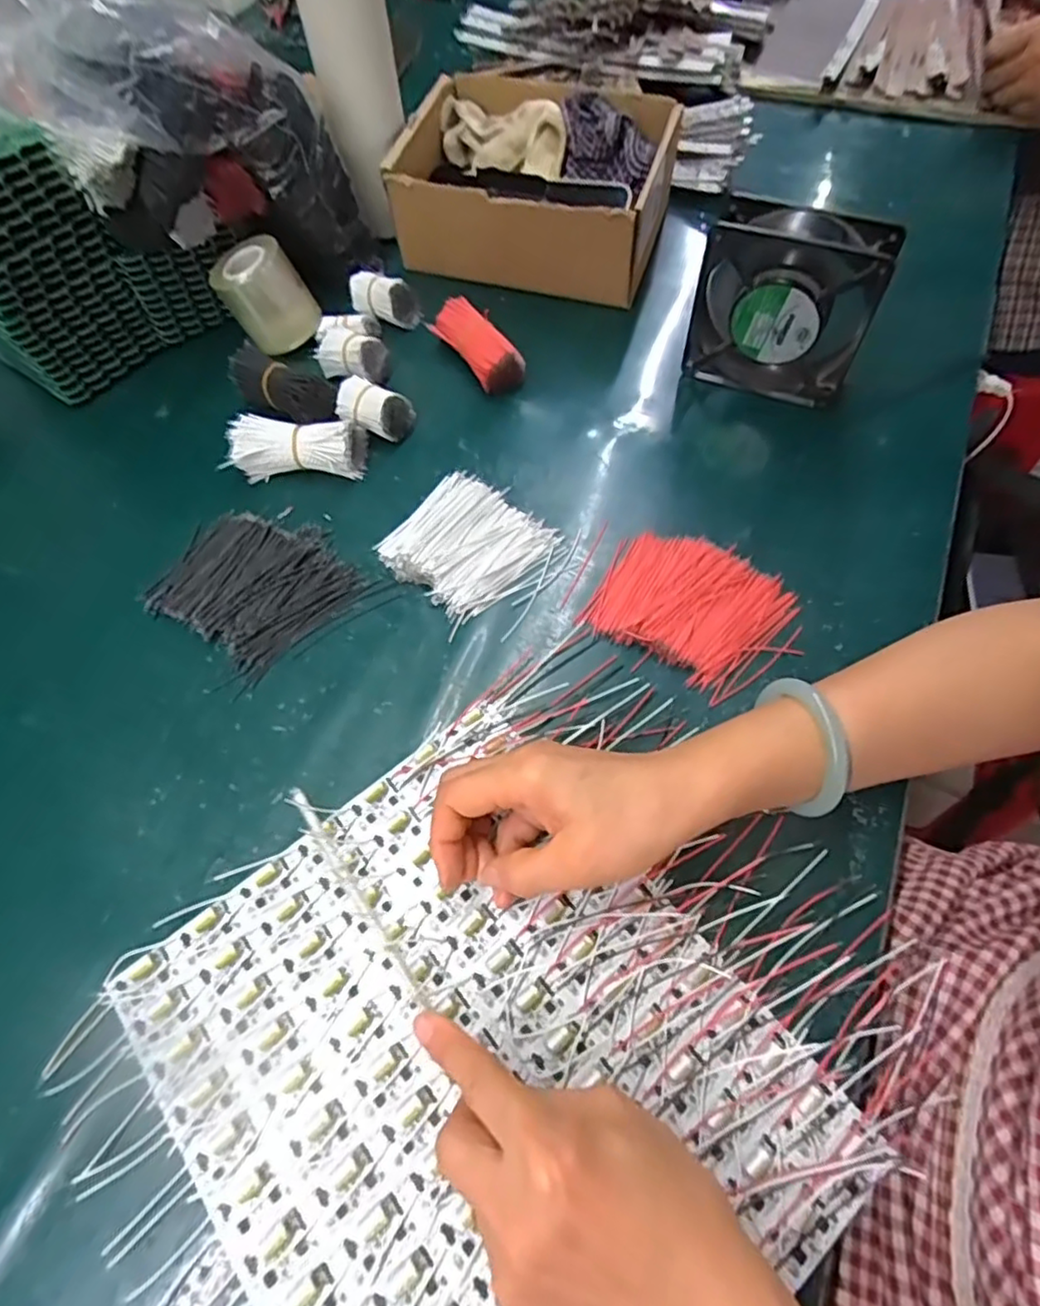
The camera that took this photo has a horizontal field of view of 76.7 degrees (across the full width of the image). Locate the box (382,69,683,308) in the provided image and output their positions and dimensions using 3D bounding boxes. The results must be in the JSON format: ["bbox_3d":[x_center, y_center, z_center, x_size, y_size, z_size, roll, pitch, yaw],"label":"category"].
[{"bbox_3d":[0.015,-0.408,0.574,0.217,0.083,0.173,14,62,8],"label":"box"}]

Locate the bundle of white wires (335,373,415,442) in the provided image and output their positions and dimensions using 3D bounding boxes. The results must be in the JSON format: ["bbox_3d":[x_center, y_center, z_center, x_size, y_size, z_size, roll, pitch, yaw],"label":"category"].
[{"bbox_3d":[-0.111,-0.184,0.498,0.051,0.032,0.037,20,61,9],"label":"bundle of white wires"}]

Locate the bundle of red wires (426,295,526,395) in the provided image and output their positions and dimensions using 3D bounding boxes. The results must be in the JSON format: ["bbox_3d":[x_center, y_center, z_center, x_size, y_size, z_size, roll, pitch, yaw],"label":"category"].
[{"bbox_3d":[-0.033,-0.245,0.529,0.035,0.041,0.088,-35,67,-20],"label":"bundle of red wires"}]

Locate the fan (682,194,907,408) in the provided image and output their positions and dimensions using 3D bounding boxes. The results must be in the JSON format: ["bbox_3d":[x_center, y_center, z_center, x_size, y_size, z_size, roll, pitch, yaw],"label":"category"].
[{"bbox_3d":[0.187,-0.246,0.476,0.120,0.123,0.044,17,63,10],"label":"fan"}]

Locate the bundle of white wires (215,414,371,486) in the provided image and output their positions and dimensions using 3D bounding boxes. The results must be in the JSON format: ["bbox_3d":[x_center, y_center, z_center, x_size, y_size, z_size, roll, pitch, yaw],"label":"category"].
[{"bbox_3d":[-0.163,-0.151,0.483,0.093,0.033,0.035,0,60,-3],"label":"bundle of white wires"}]

